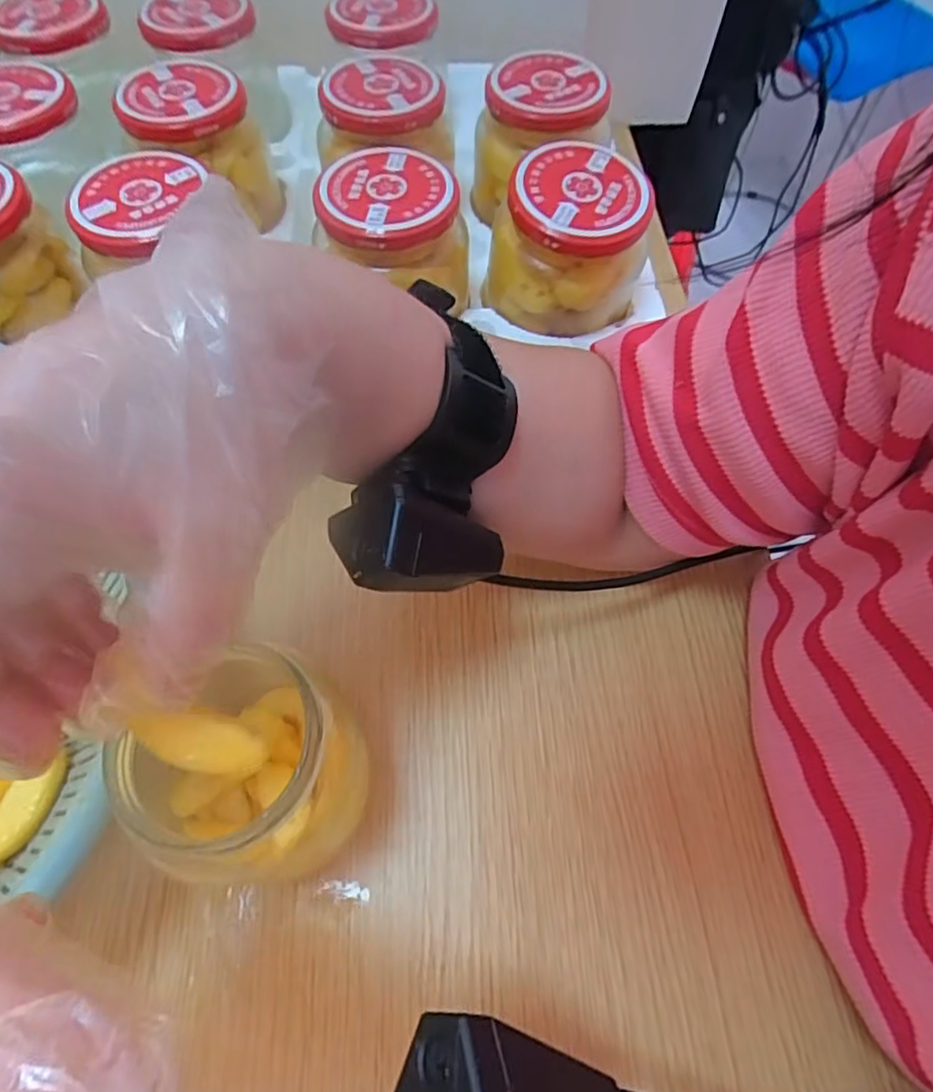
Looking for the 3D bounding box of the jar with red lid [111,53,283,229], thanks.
[{"bbox_3d":[-0.157,-0.238,0.375,0.074,0.068,0.065,-7,62,-5],"label":"jar with red lid"}]

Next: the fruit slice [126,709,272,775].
[{"bbox_3d":[-0.078,0.058,0.185,0.036,0.008,0.015,22,58,-25],"label":"fruit slice"}]

